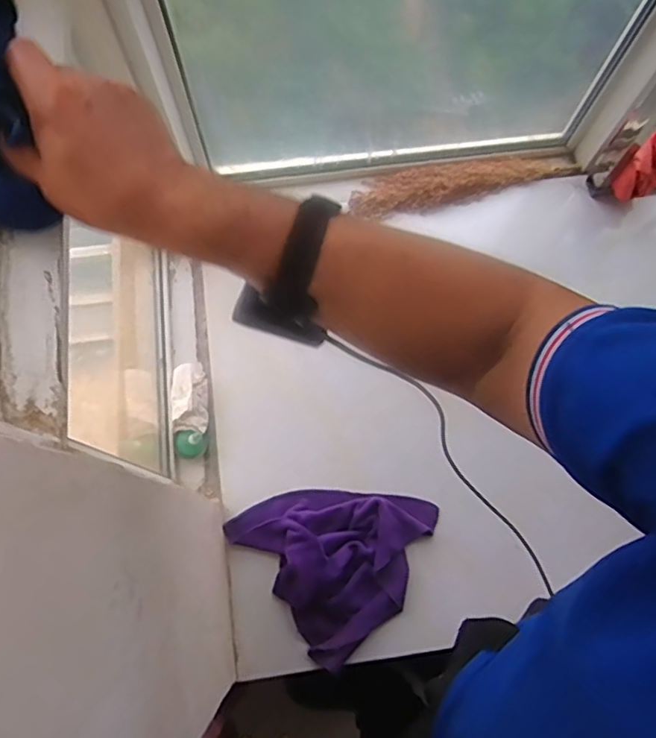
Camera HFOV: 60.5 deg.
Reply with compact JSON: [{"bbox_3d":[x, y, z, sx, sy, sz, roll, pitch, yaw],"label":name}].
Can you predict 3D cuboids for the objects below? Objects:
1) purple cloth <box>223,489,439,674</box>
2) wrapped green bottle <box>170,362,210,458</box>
[{"bbox_3d":[0.026,0.235,0.769,0.247,0.044,0.234,-36,78,-12],"label":"purple cloth"},{"bbox_3d":[-0.202,0.059,0.830,0.050,0.055,0.141,-5,74,-3],"label":"wrapped green bottle"}]

